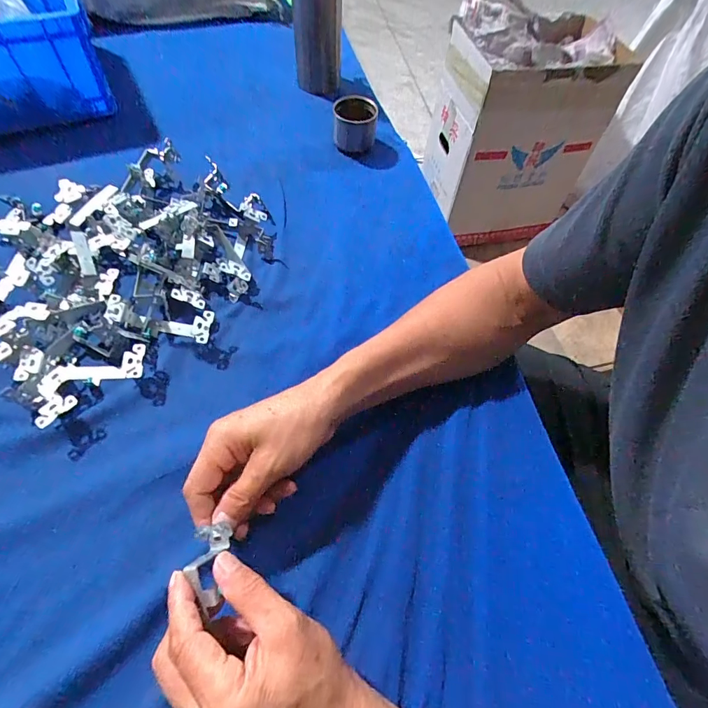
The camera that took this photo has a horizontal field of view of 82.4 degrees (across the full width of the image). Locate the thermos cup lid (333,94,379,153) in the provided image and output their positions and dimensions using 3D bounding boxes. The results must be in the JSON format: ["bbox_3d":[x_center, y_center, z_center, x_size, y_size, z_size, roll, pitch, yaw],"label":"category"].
[{"bbox_3d":[0.001,-0.335,0.589,0.060,0.055,0.054,5,59,-1],"label":"thermos cup lid"}]

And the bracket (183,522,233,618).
[{"bbox_3d":[-0.097,0.140,0.270,0.026,0.017,0.053,-4,36,-7],"label":"bracket"}]

